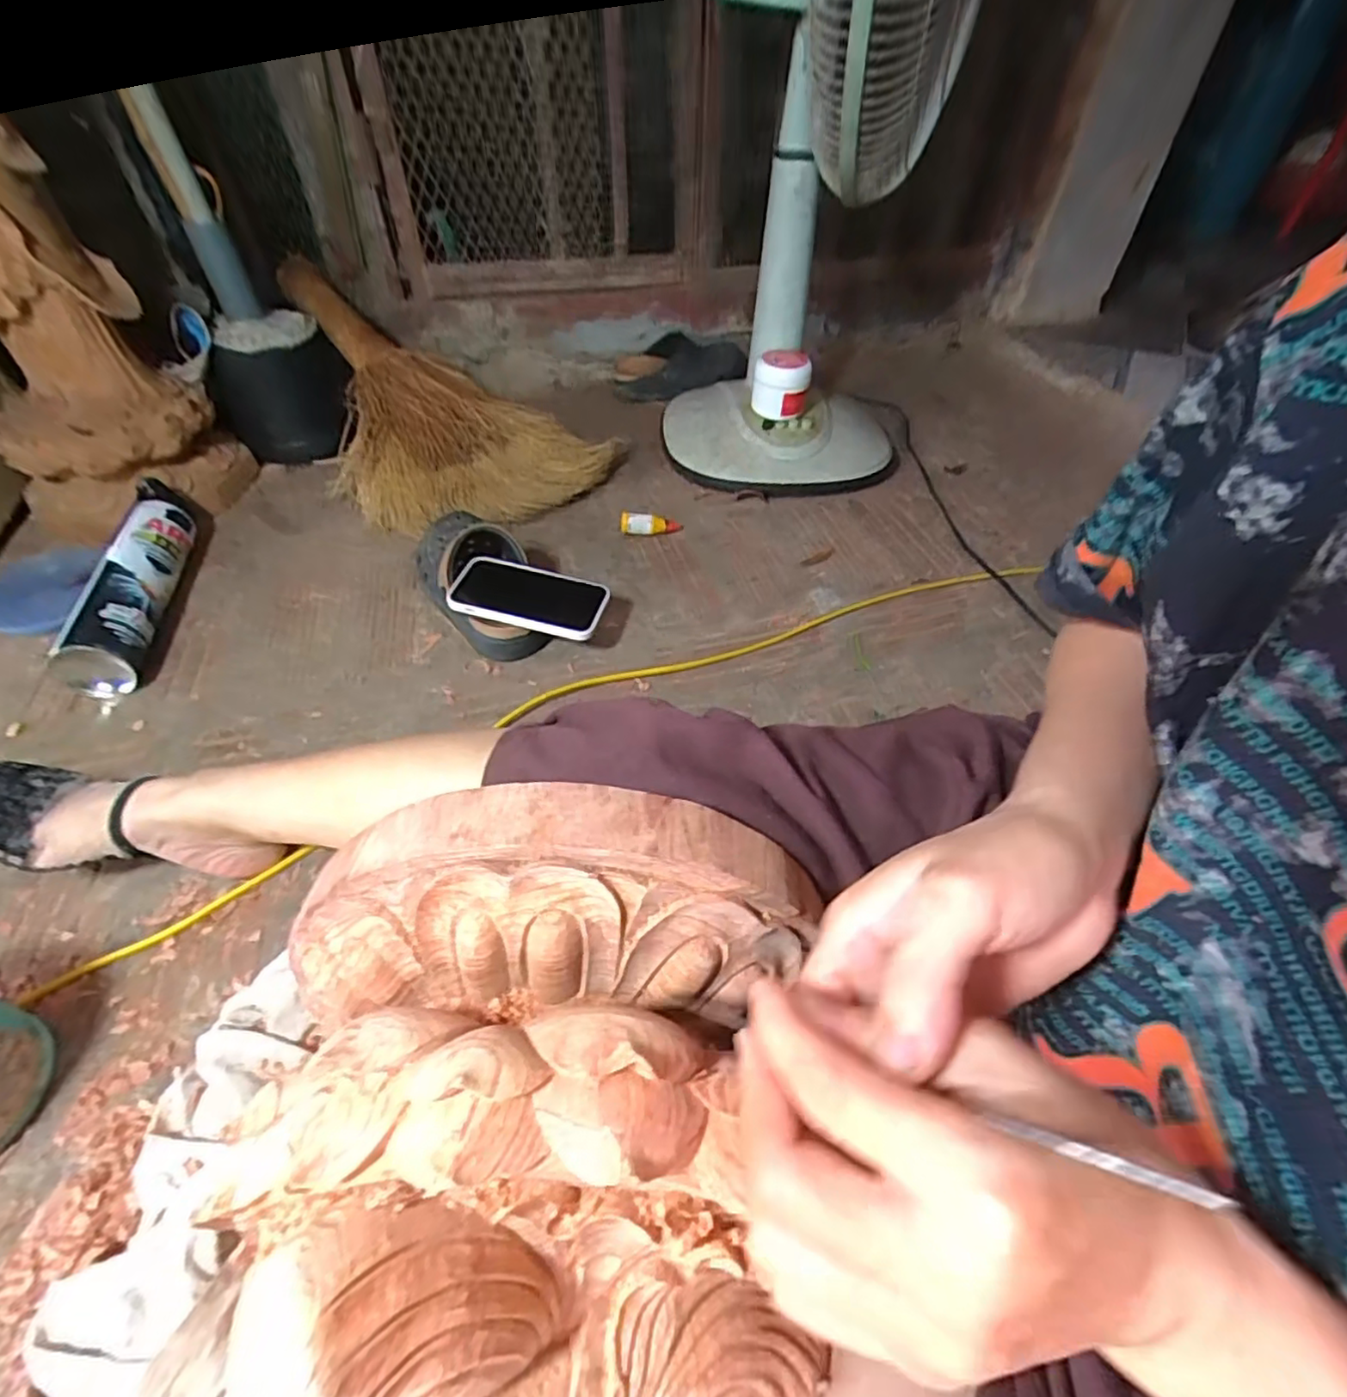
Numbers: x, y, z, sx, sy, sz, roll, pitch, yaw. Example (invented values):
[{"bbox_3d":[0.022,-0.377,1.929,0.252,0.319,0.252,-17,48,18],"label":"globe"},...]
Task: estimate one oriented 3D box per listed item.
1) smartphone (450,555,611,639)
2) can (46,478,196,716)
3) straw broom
[{"bbox_3d":[-0.142,-0.099,0.632,0.145,0.016,0.075,10,47,0],"label":"smartphone"},{"bbox_3d":[-0.561,-0.126,0.678,0.061,0.066,0.300,-10,49,-10],"label":"can"},{"bbox_3d":[-0.291,-0.413,0.866,0.344,0.154,0.434,-17,51,-16],"label":"straw broom"}]

